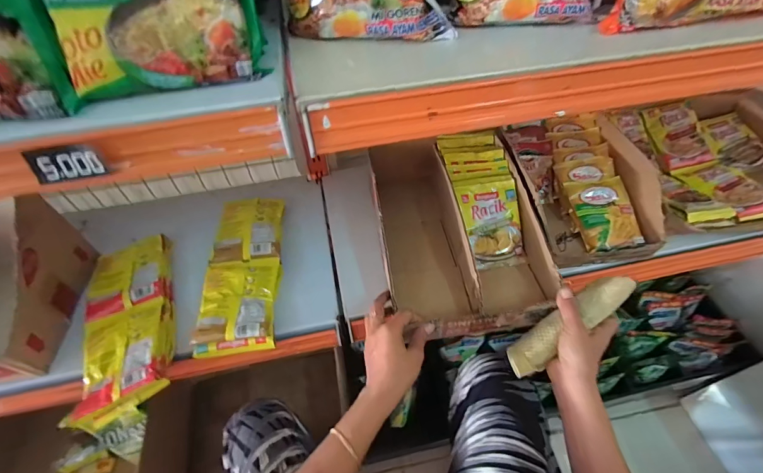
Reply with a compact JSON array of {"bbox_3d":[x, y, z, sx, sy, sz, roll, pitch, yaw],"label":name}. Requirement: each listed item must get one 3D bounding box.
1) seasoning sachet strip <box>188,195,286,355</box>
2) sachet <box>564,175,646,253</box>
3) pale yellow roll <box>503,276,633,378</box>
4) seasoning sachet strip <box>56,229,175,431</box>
[{"bbox_3d":[-0.211,0.043,0.564,0.104,0.032,0.269,-4,50,-6],"label":"seasoning sachet strip"},{"bbox_3d":[0.375,-0.038,0.607,0.098,0.015,0.124,-7,63,0],"label":"sachet"},{"bbox_3d":[0.251,0.115,0.487,0.187,0.051,0.051,-34,55,0],"label":"pale yellow roll"},{"bbox_3d":[-0.375,0.111,0.528,0.119,0.044,0.277,-17,52,-12],"label":"seasoning sachet strip"}]

